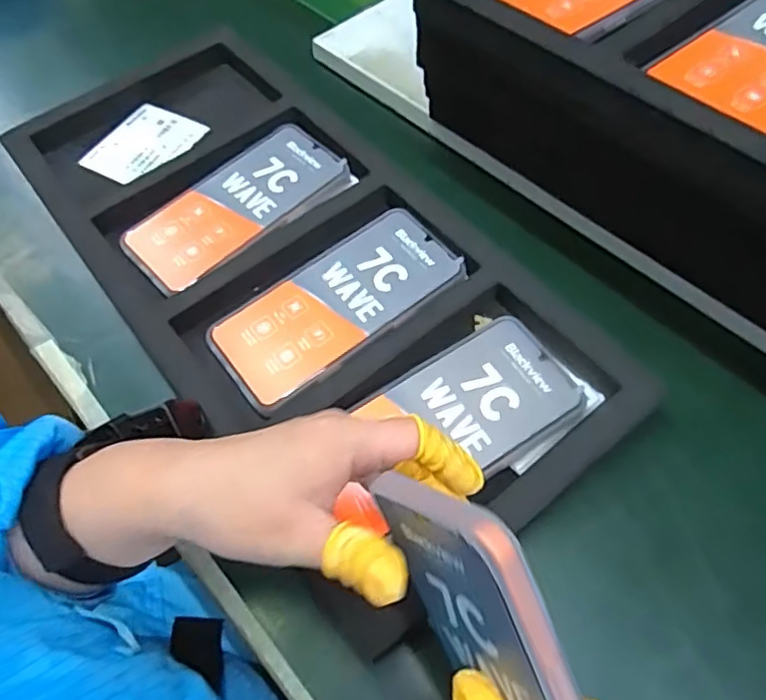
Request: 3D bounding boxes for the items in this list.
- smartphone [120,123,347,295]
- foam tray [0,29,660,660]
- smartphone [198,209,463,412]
[{"bbox_3d":[-0.109,-0.109,0.453,0.163,0.012,0.077,-39,66,-20],"label":"smartphone"},{"bbox_3d":[-0.071,-0.065,0.425,0.214,0.031,0.481,-36,65,-18],"label":"foam tray"},{"bbox_3d":[-0.031,-0.032,0.400,0.160,0.013,0.074,-33,64,-17],"label":"smartphone"}]

